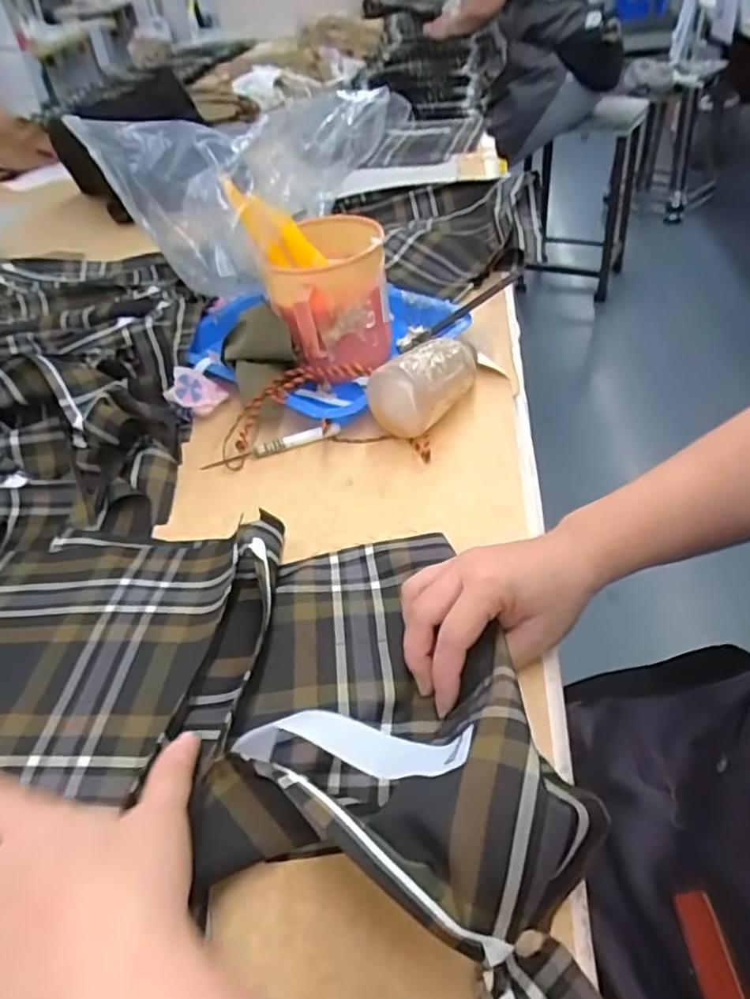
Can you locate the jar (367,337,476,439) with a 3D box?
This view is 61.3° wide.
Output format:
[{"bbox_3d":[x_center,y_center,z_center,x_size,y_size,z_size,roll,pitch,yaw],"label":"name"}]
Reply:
[{"bbox_3d":[0.048,-0.105,0.564,0.062,0.069,0.099,25,52,30],"label":"jar"}]

